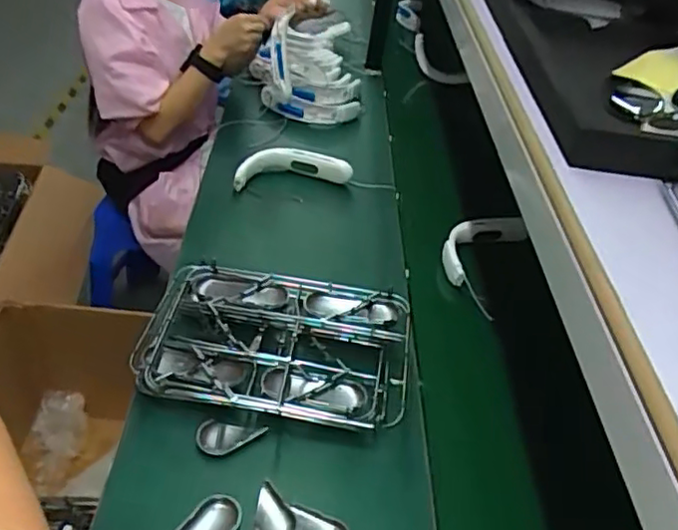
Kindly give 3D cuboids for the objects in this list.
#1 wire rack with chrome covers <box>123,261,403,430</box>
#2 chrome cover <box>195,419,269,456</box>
[{"bbox_3d":[-0.085,0.115,0.865,0.353,0.076,0.229,9,39,2],"label":"wire rack with chrome covers"},{"bbox_3d":[-0.136,0.216,0.790,0.082,0.013,0.048,6,39,-2],"label":"chrome cover"}]

